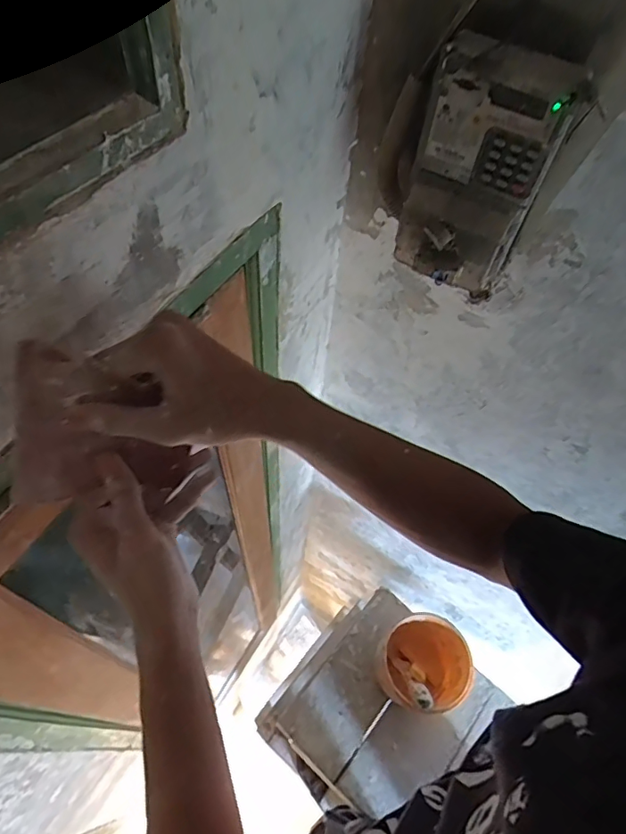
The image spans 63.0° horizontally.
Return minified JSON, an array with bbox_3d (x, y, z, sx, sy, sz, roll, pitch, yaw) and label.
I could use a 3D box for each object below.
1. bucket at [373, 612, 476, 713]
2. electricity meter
[{"bbox_3d":[0.213,0.491,1.009,0.157,0.188,0.160,2,57,-3],"label":"bucket"},{"bbox_3d":[0.142,-0.210,0.450,0.118,0.187,0.064,18,58,7],"label":"electricity meter"}]

